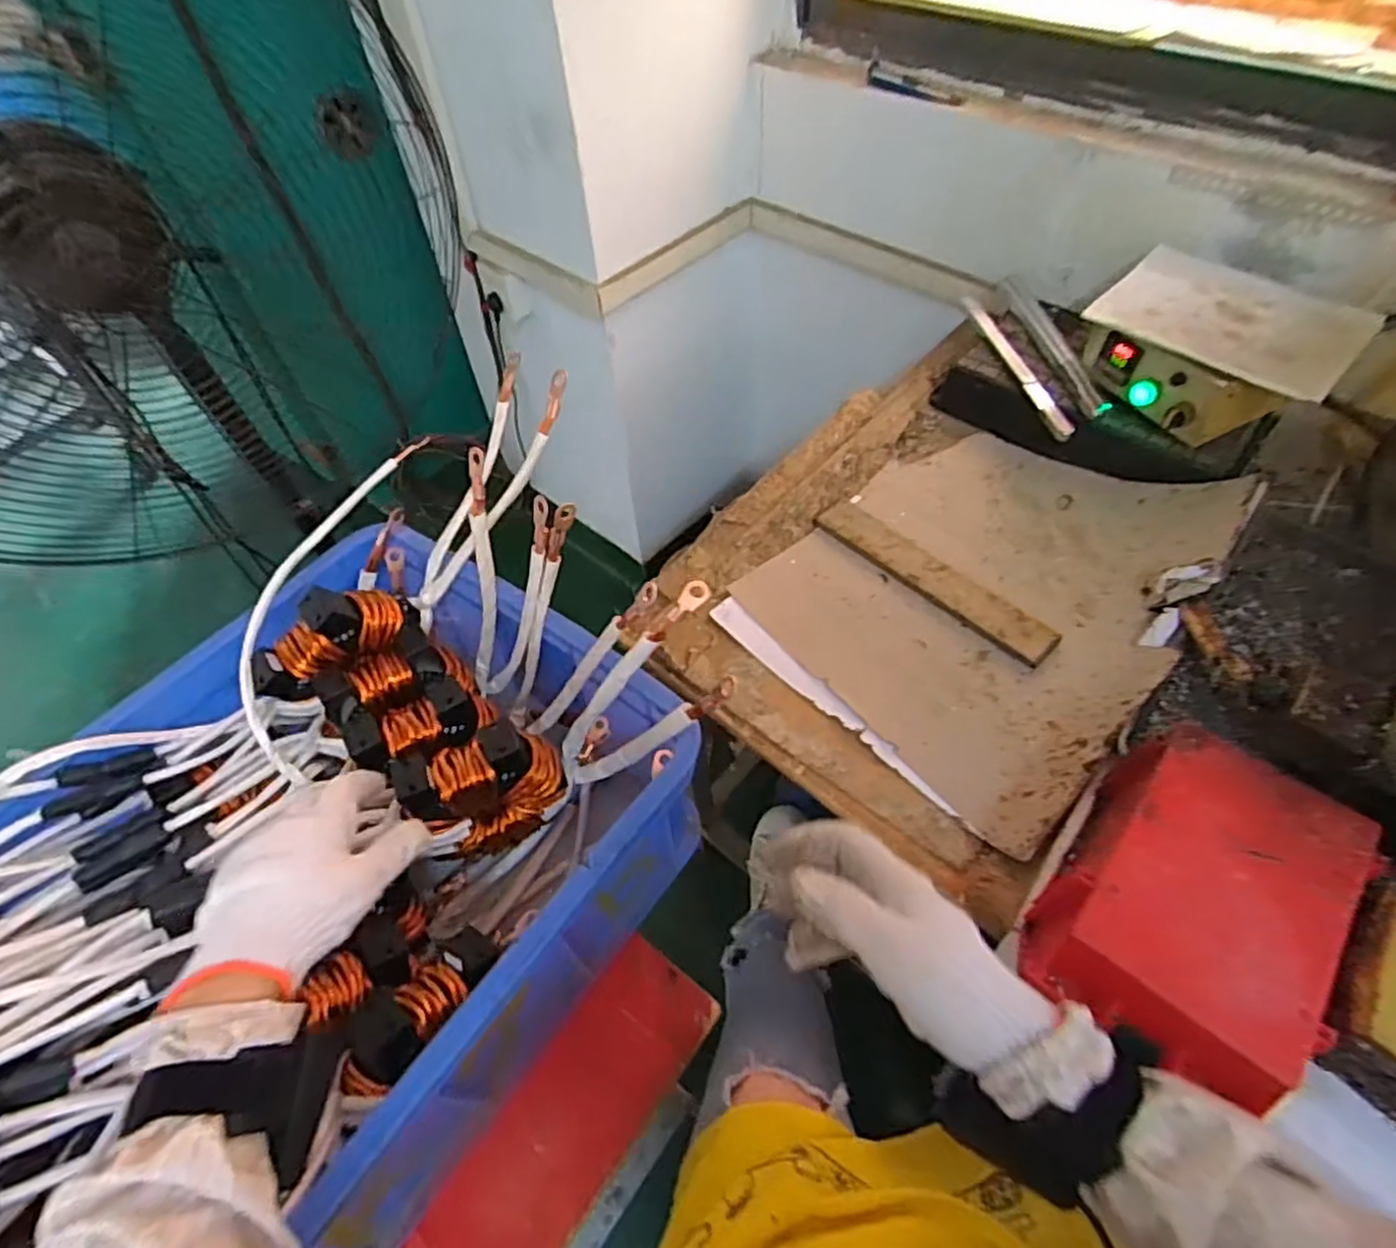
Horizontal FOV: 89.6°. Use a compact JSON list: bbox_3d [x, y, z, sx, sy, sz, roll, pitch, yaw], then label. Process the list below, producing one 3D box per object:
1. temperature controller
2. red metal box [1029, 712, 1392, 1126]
[{"bbox_3d":[0.598,-0.326,0.825,0.207,0.114,0.247,-37,61,-21],"label":"temperature controller"},{"bbox_3d":[0.350,0.208,0.514,0.146,0.123,0.230,35,63,24],"label":"red metal box"}]

